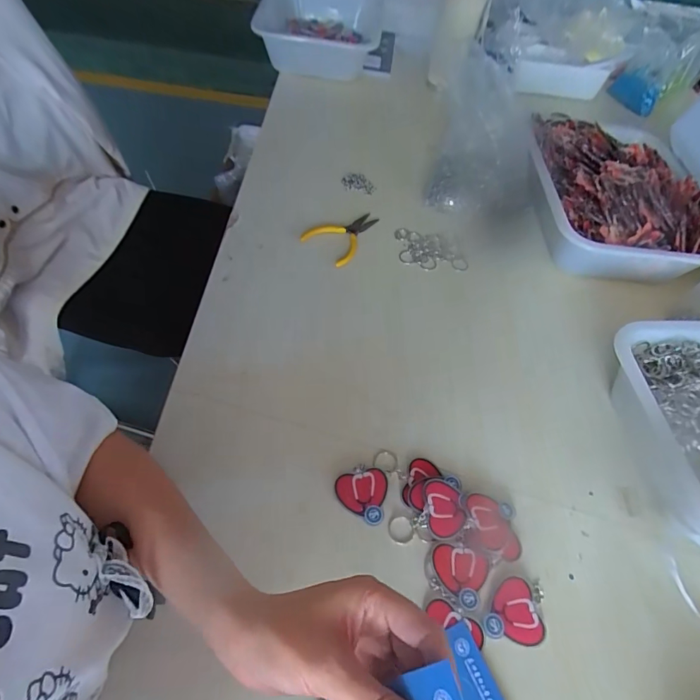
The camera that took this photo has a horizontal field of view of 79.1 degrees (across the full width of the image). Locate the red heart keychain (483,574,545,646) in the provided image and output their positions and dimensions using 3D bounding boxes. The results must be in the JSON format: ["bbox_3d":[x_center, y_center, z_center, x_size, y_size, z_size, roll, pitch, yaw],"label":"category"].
[{"bbox_3d":[0.141,0.220,0.361,0.049,0.004,0.049,14,55,2],"label":"red heart keychain"}]

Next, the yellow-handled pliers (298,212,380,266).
[{"bbox_3d":[-0.004,-0.165,0.594,0.071,0.011,0.112,37,59,17],"label":"yellow-handled pliers"}]

